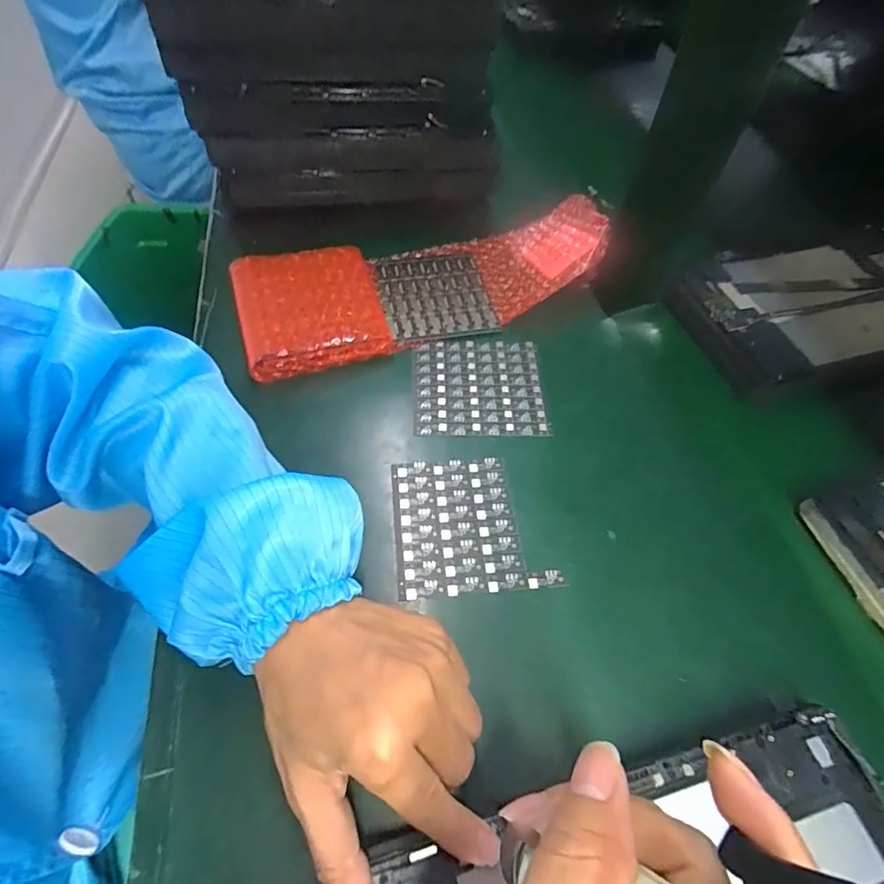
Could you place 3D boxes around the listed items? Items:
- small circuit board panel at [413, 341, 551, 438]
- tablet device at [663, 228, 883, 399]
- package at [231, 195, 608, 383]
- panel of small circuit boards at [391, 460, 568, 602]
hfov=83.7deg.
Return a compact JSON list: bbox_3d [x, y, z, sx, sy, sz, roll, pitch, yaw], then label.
[{"bbox_3d":[0.028,-0.044,0.387,0.098,0.006,0.092,0,57,-4],"label":"small circuit board panel"},{"bbox_3d":[0.339,-0.127,0.444,0.261,0.018,0.147,-16,57,-11],"label":"tablet device"},{"bbox_3d":[-0.010,-0.147,0.435,0.332,0.044,0.125,-18,60,-15],"label":"package"},{"bbox_3d":[0.017,0.053,0.323,0.095,0.005,0.091,-3,57,-6],"label":"panel of small circuit boards"}]

